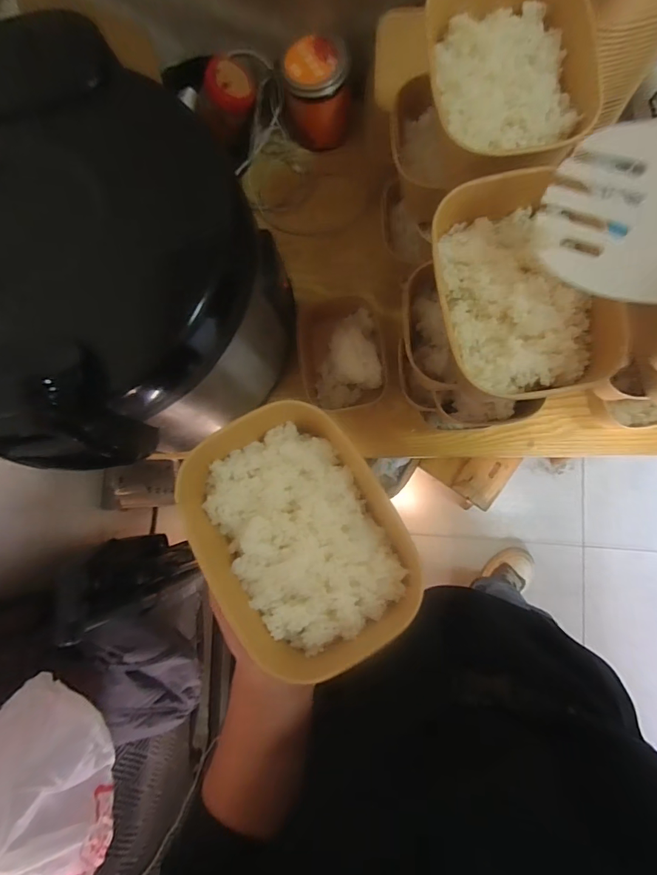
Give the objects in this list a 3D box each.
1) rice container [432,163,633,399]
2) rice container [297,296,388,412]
[{"bbox_3d":[0.140,-0.114,0.331,0.118,0.056,0.164,-15,81,4],"label":"rice container"},{"bbox_3d":[0.021,-0.125,0.666,0.121,0.072,0.159,-6,82,5],"label":"rice container"}]

